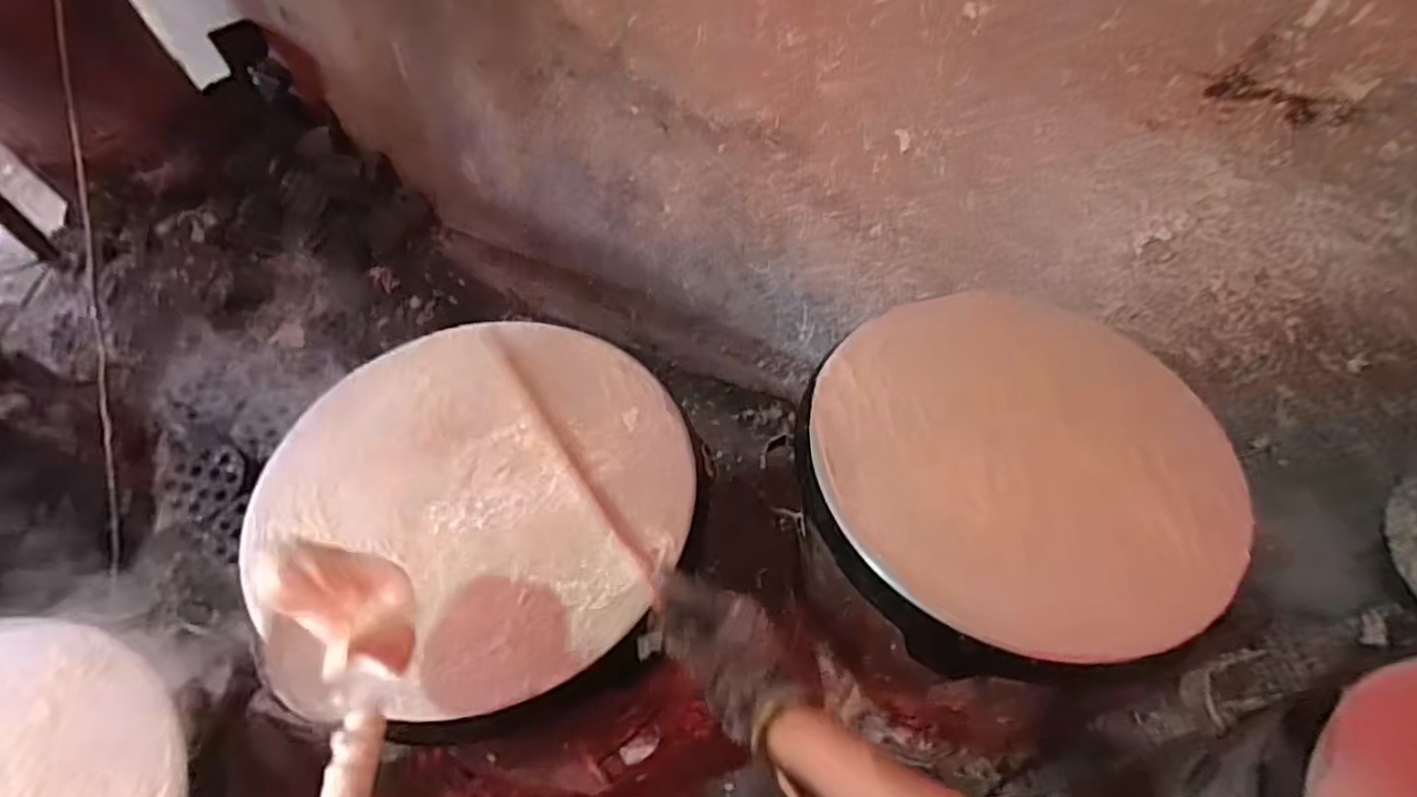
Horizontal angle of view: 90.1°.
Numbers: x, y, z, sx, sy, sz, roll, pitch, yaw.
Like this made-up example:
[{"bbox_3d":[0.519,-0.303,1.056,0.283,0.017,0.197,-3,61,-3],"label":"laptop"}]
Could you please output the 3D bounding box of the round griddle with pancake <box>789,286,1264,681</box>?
[{"bbox_3d":[0.280,0.049,0.638,0.372,0.052,0.361,0,54,0],"label":"round griddle with pancake"}]

